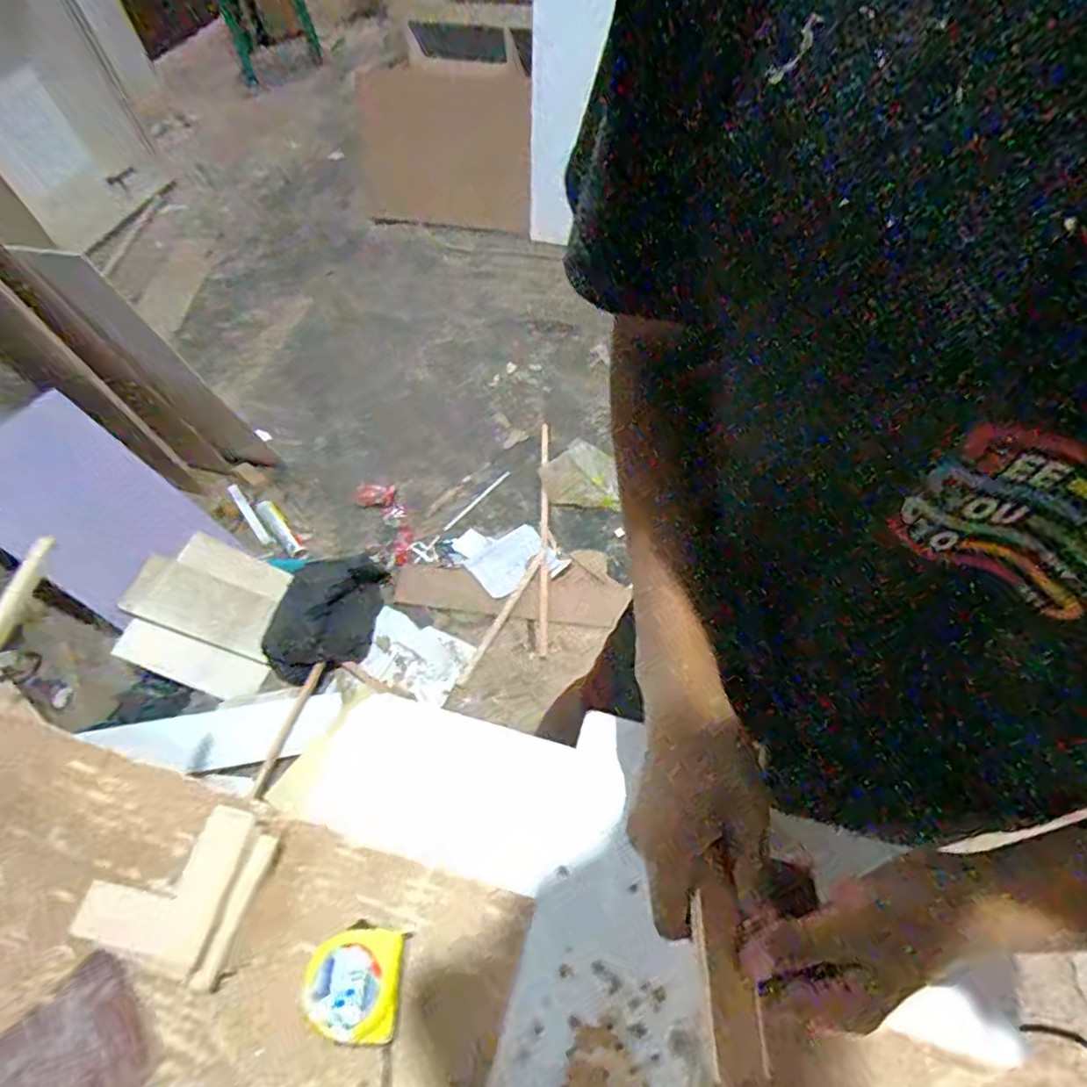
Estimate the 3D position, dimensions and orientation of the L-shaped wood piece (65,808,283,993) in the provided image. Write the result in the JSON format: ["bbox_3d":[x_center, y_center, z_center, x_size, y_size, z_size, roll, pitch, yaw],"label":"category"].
[{"bbox_3d":[-0.275,0.261,0.485,0.115,0.039,0.113,15,58,14],"label":"L-shaped wood piece"}]

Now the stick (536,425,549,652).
[{"bbox_3d":[0.000,-0.052,1.654,0.025,0.020,0.746,-2,57,4],"label":"stick"}]

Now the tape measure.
[{"bbox_3d":[-0.133,0.309,0.442,0.064,0.031,0.065,-2,55,3],"label":"tape measure"}]

